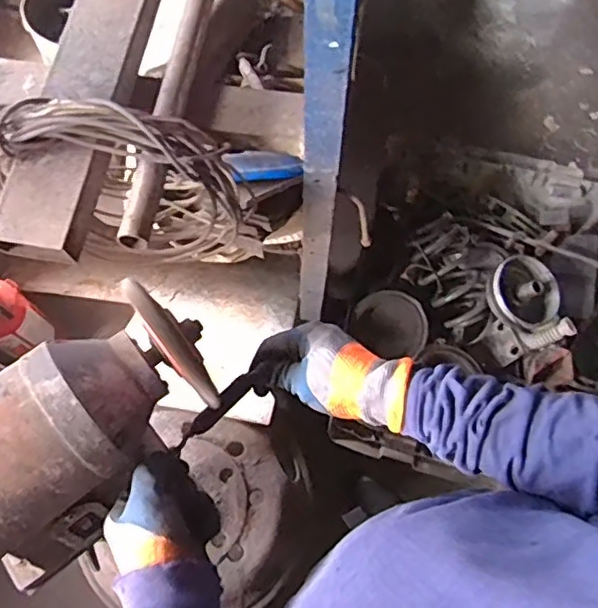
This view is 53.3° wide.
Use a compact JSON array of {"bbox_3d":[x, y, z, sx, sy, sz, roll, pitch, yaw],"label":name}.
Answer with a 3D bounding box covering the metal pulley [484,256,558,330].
[{"bbox_3d":[0.556,-0.033,1.480,0.186,0.075,0.176,3,76,-14],"label":"metal pulley"}]

